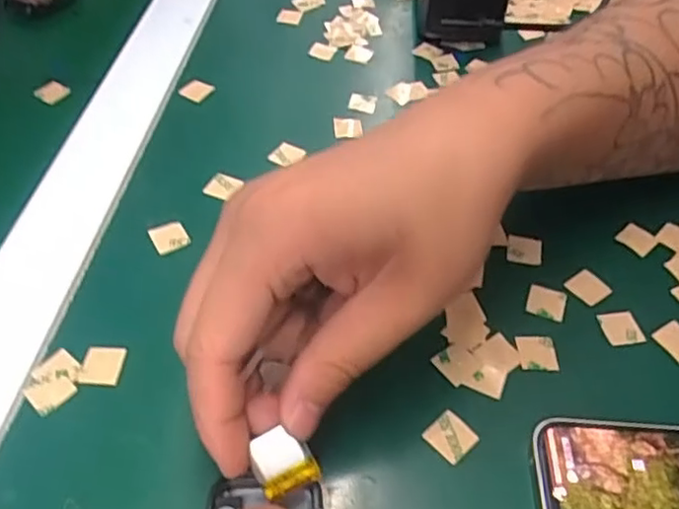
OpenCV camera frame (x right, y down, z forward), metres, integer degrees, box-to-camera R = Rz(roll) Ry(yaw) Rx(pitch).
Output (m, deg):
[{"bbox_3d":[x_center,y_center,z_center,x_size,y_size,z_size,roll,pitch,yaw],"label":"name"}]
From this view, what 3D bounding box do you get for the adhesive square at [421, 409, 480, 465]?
[{"bbox_3d":[0.041,0.066,0.231,0.015,0.004,0.016,-34,58,-27],"label":"adhesive square"}]

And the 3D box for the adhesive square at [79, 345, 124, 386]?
[{"bbox_3d":[-0.092,0.042,0.245,0.016,0.004,0.016,3,49,1],"label":"adhesive square"}]

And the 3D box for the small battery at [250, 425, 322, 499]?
[{"bbox_3d":[-0.018,0.066,0.203,0.018,0.004,0.021,-23,93,-7],"label":"small battery"}]

